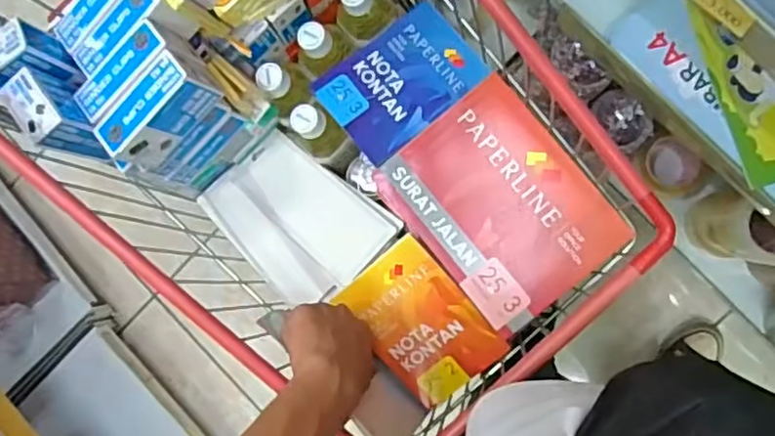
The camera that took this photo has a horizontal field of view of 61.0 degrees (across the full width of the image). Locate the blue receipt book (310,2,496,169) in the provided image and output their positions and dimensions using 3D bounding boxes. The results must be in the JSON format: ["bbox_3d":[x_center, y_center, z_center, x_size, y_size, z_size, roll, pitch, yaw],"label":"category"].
[{"bbox_3d":[0.016,-0.141,0.676,0.151,0.009,0.115,-38,79,-7],"label":"blue receipt book"}]

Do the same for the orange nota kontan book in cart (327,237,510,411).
[{"bbox_3d":[0.032,0.107,0.658,0.107,0.011,0.154,-41,98,13],"label":"orange nota kontan book in cart"}]

